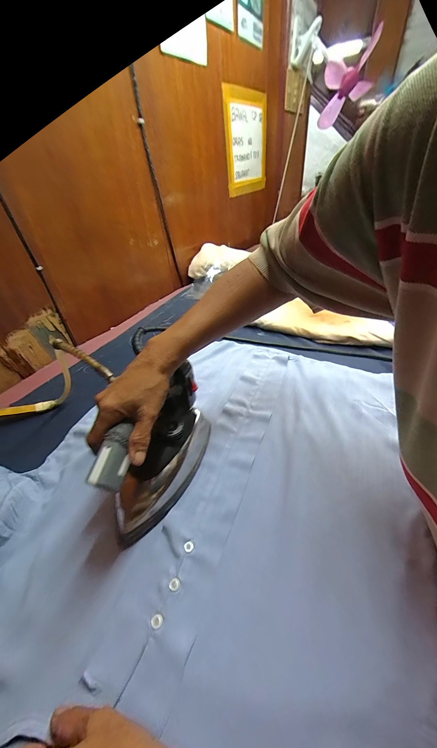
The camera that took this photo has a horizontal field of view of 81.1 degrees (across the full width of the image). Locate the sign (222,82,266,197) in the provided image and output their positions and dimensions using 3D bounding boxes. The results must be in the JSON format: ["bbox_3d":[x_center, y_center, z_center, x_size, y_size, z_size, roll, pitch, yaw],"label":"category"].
[{"bbox_3d":[0.124,-0.967,1.076,0.012,0.325,0.377,13,43,31],"label":"sign"}]

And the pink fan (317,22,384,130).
[{"bbox_3d":[0.554,-1.237,1.085,0.275,0.221,0.061,-38,61,9],"label":"pink fan"}]

